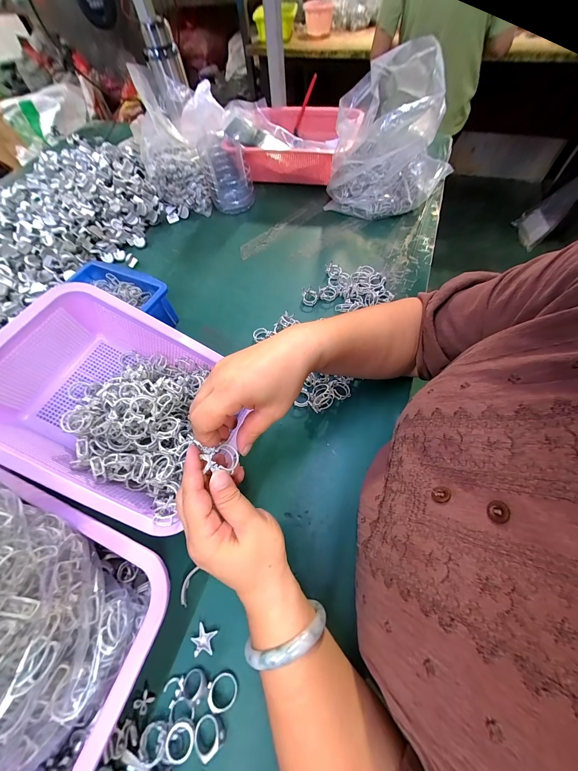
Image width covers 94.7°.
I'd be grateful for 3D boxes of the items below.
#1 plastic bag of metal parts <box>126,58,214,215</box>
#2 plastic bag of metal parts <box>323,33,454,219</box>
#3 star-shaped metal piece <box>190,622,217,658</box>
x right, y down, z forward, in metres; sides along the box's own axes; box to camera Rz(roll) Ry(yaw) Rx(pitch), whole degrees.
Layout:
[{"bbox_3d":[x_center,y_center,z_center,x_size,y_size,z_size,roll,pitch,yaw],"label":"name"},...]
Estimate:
[{"bbox_3d":[-0.256,-0.504,0.576,0.122,0.200,0.149,-22,62,-9],"label":"plastic bag of metal parts"},{"bbox_3d":[0.206,-0.495,0.532,0.232,0.214,0.254,19,64,14],"label":"plastic bag of metal parts"},{"bbox_3d":[-0.082,0.246,0.256,0.023,0.004,0.022,16,63,12],"label":"star-shaped metal piece"}]

